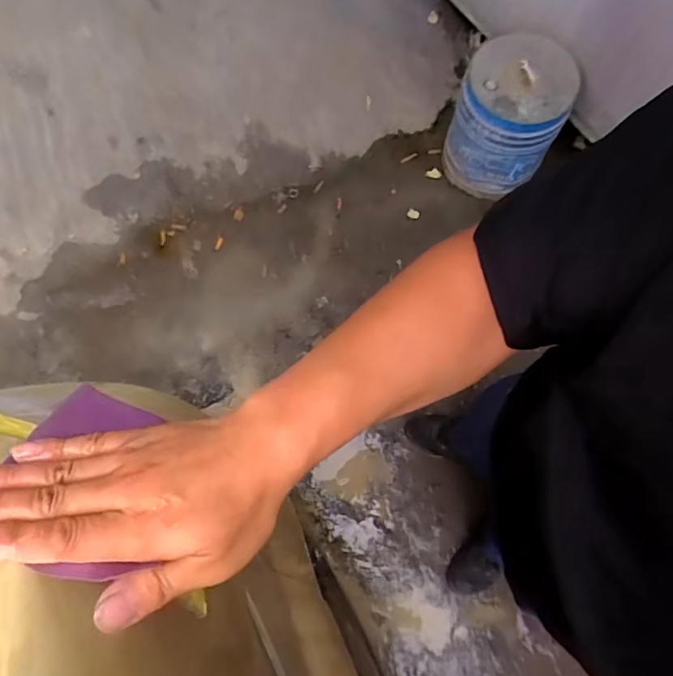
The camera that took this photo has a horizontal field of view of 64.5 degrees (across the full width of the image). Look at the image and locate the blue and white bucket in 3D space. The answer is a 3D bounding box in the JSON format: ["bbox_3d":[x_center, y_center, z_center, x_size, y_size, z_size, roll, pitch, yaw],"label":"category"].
[{"bbox_3d":[0.427,-0.550,1.378,0.254,0.333,0.220,23,77,8],"label":"blue and white bucket"}]

